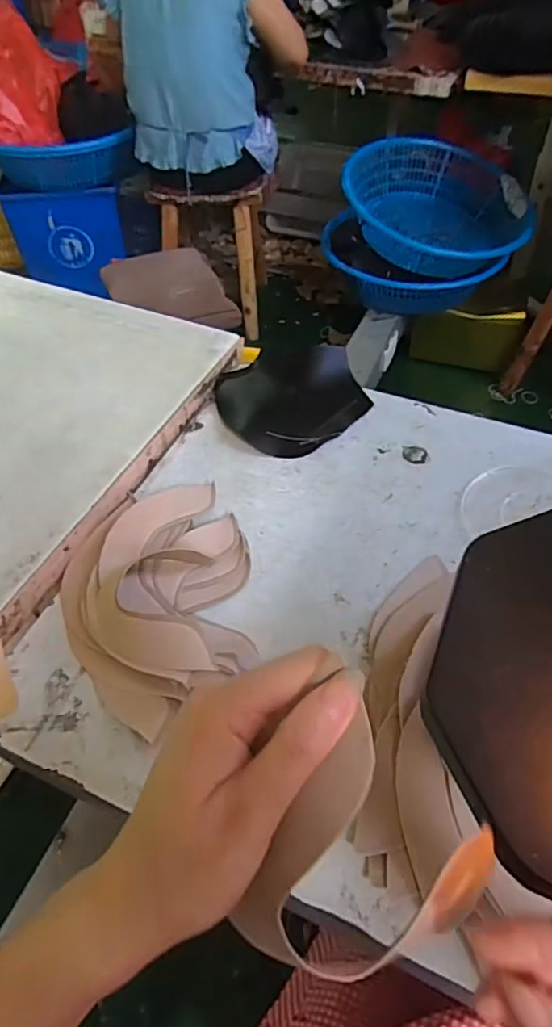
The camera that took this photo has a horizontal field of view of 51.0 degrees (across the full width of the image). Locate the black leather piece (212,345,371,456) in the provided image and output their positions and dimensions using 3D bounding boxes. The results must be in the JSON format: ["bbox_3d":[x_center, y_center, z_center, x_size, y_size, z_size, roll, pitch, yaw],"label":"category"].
[{"bbox_3d":[0.027,-0.140,0.708,0.173,0.027,0.159,-1,51,1],"label":"black leather piece"}]

